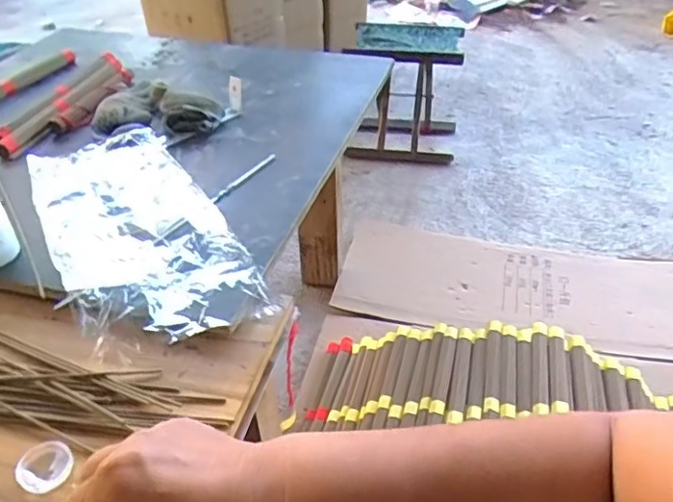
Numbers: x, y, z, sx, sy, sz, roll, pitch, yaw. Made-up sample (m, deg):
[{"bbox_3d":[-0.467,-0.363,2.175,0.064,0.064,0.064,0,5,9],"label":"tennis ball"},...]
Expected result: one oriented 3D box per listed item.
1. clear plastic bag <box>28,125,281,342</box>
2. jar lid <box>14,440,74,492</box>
[{"bbox_3d":[-0.228,-0.036,0.651,0.178,0.034,0.399,-19,41,-21],"label":"clear plastic bag"},{"bbox_3d":[-0.216,0.158,0.432,0.037,0.007,0.041,-11,39,-12],"label":"jar lid"}]

